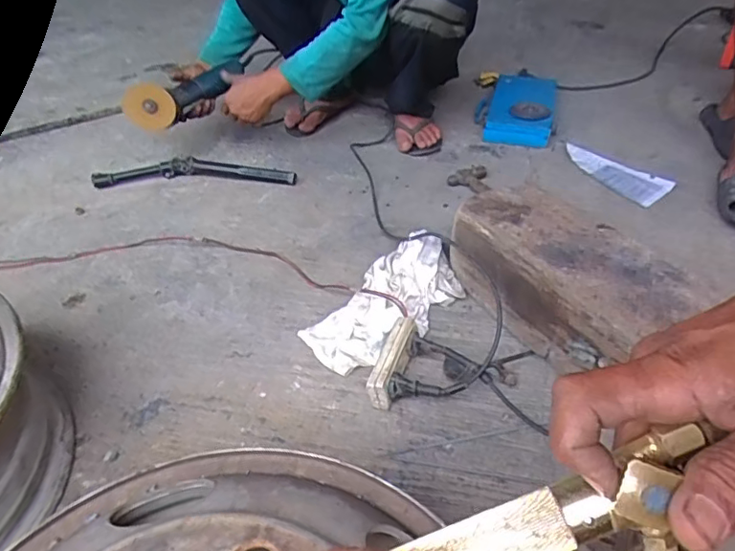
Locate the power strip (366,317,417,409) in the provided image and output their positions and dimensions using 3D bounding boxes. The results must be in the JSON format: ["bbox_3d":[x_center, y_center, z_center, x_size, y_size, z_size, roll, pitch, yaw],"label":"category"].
[{"bbox_3d":[0.035,0.116,0.760,0.035,0.052,0.130,11,41,16],"label":"power strip"}]

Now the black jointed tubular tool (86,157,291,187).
[{"bbox_3d":[-0.368,-0.219,1.196,0.427,0.033,0.072,-1,39,1],"label":"black jointed tubular tool"}]

